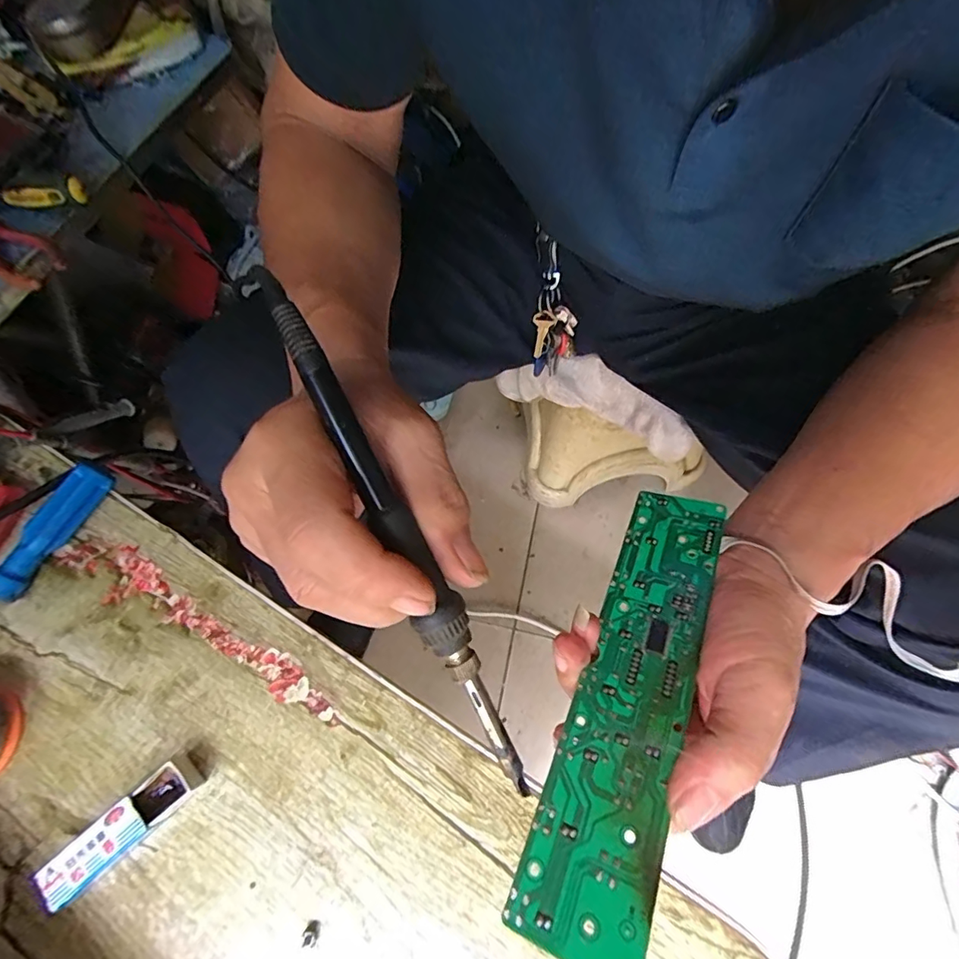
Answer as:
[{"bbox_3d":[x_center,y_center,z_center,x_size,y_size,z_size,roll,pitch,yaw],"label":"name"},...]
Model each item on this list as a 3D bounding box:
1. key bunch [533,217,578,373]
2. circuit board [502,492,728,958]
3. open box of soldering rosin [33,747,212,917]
[{"bbox_3d":[0.071,-0.167,0.494,0.045,0.148,0.029,-17,42,-7],"label":"key bunch"},{"bbox_3d":[0.070,0.086,0.223,0.045,0.004,0.202,11,51,25],"label":"circuit board"},{"bbox_3d":[-0.180,0.176,0.253,0.022,0.022,0.074,40,71,17],"label":"open box of soldering rosin"}]

